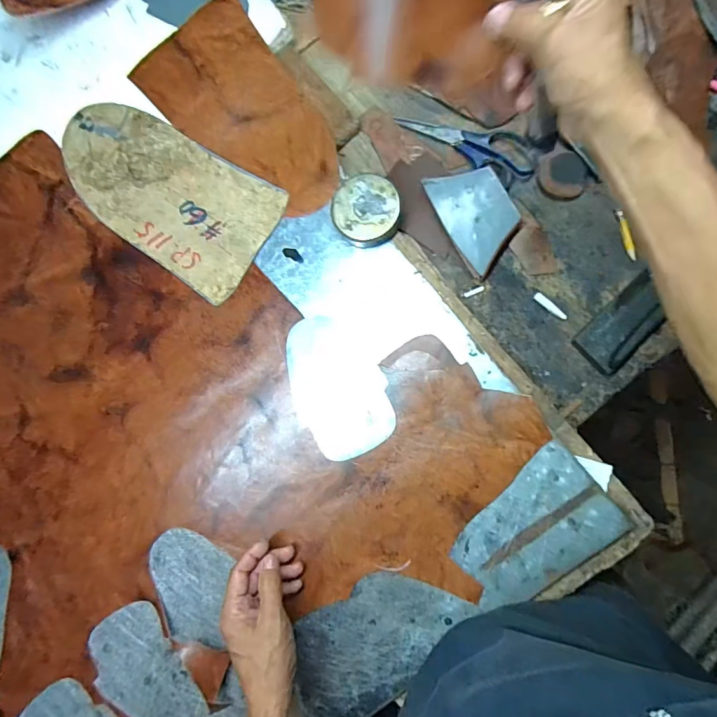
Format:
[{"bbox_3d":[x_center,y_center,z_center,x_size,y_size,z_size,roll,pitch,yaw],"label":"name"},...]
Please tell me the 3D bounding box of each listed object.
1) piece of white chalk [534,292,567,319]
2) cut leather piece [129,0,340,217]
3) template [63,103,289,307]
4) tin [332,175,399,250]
[{"bbox_3d":[0.218,-0.059,0.479,0.042,0.004,0.010,40,90,5],"label":"piece of white chalk"},{"bbox_3d":[-0.130,-0.290,0.504,0.145,0.012,0.268,-42,85,1],"label":"cut leather piece"},{"bbox_3d":[-0.235,-0.197,0.512,0.273,0.008,0.148,31,89,2],"label":"template"},{"bbox_3d":[0.008,-0.169,0.481,0.073,0.027,0.075,0,87,4],"label":"tin"}]

